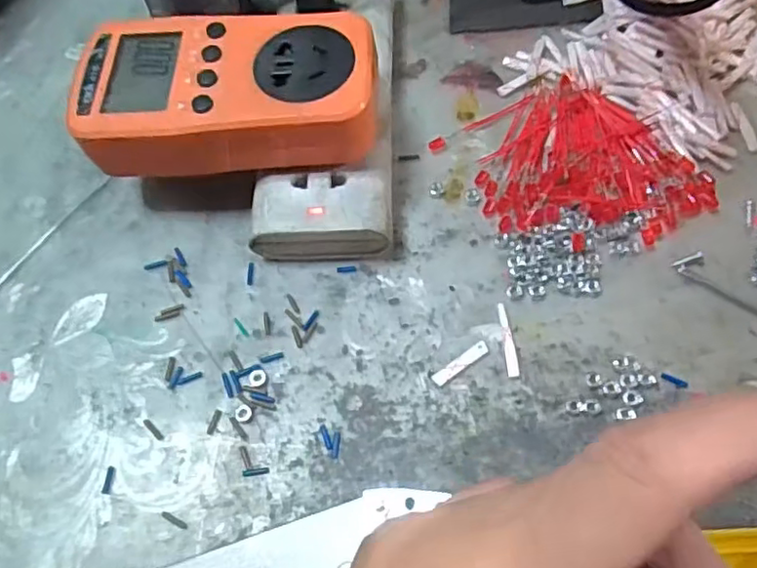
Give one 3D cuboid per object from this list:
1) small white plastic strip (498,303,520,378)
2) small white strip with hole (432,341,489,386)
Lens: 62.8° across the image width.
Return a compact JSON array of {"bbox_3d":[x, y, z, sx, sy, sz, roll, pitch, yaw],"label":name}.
[{"bbox_3d":[0.055,0.024,0.264,0.005,0.004,0.032,-5,65,0],"label":"small white plastic strip"},{"bbox_3d":[0.035,0.033,0.261,0.027,0.004,0.005,-32,68,-12],"label":"small white strip with hole"}]

